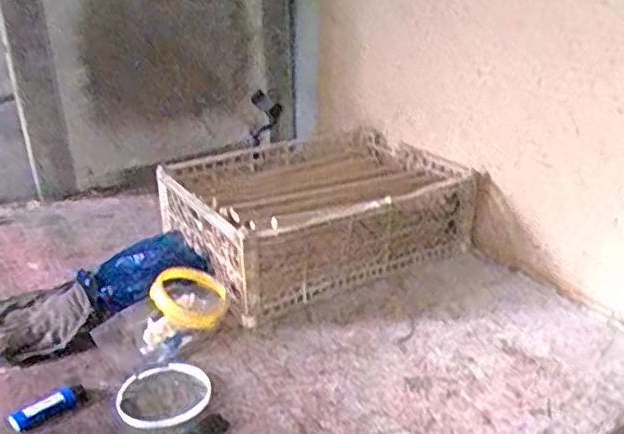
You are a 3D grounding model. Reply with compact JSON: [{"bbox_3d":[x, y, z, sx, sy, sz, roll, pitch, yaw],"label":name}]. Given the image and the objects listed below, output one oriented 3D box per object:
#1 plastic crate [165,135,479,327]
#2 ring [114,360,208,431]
[{"bbox_3d":[-0.002,-0.006,1.080,0.420,0.150,0.343,-16,29,-31],"label":"plastic crate"},{"bbox_3d":[-0.163,0.197,0.747,0.097,0.019,0.109,5,23,9],"label":"ring"}]

